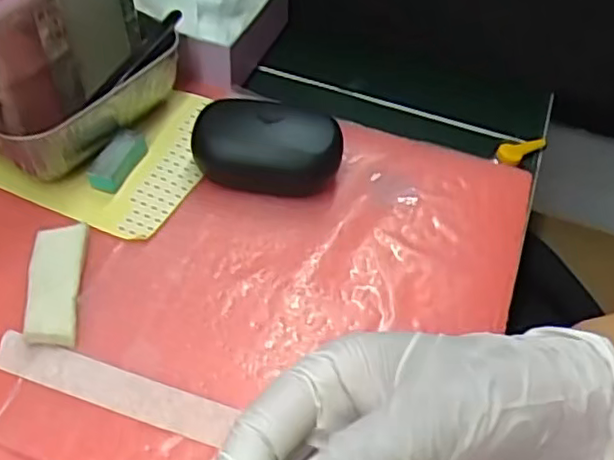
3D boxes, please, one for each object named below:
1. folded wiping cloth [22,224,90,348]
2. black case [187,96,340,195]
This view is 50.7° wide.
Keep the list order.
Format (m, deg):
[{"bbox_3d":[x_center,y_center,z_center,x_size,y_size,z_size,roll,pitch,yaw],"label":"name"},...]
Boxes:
[{"bbox_3d":[-0.125,0.025,0.322,0.024,0.009,0.071,-3,50,-8],"label":"folded wiping cloth"},{"bbox_3d":[-0.023,-0.047,0.374,0.082,0.039,0.041,12,50,5],"label":"black case"}]

